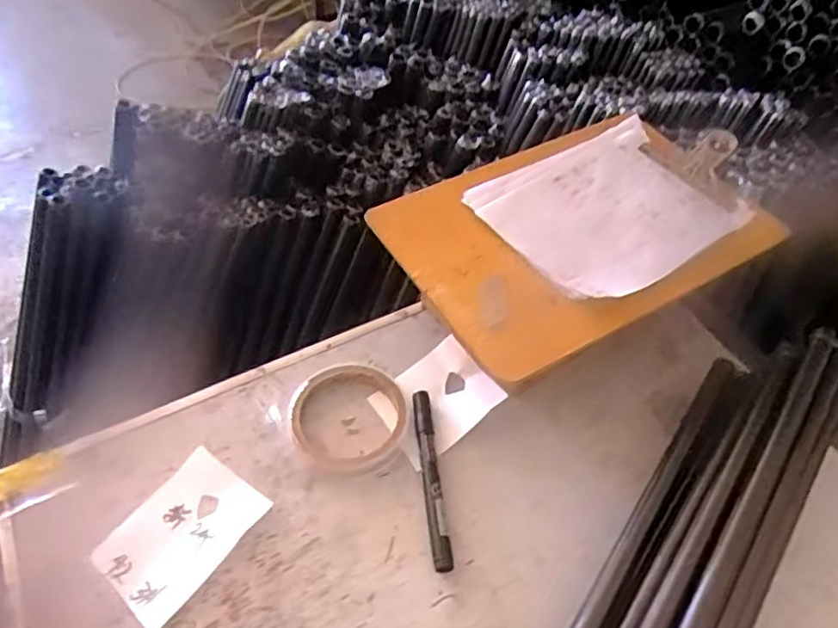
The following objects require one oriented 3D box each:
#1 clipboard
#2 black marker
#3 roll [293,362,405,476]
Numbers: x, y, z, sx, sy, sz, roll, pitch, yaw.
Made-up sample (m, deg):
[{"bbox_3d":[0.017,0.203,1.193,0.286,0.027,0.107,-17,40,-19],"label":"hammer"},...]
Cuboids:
[{"bbox_3d":[0.129,-0.072,0.503,0.287,0.020,0.188,-23,54,-19],"label":"clipboard"},{"bbox_3d":[0.009,0.122,0.481,0.014,0.015,0.138,-5,50,-5],"label":"black marker"},{"bbox_3d":[-0.056,0.079,0.505,0.089,0.018,0.095,1,50,-1],"label":"roll"}]

